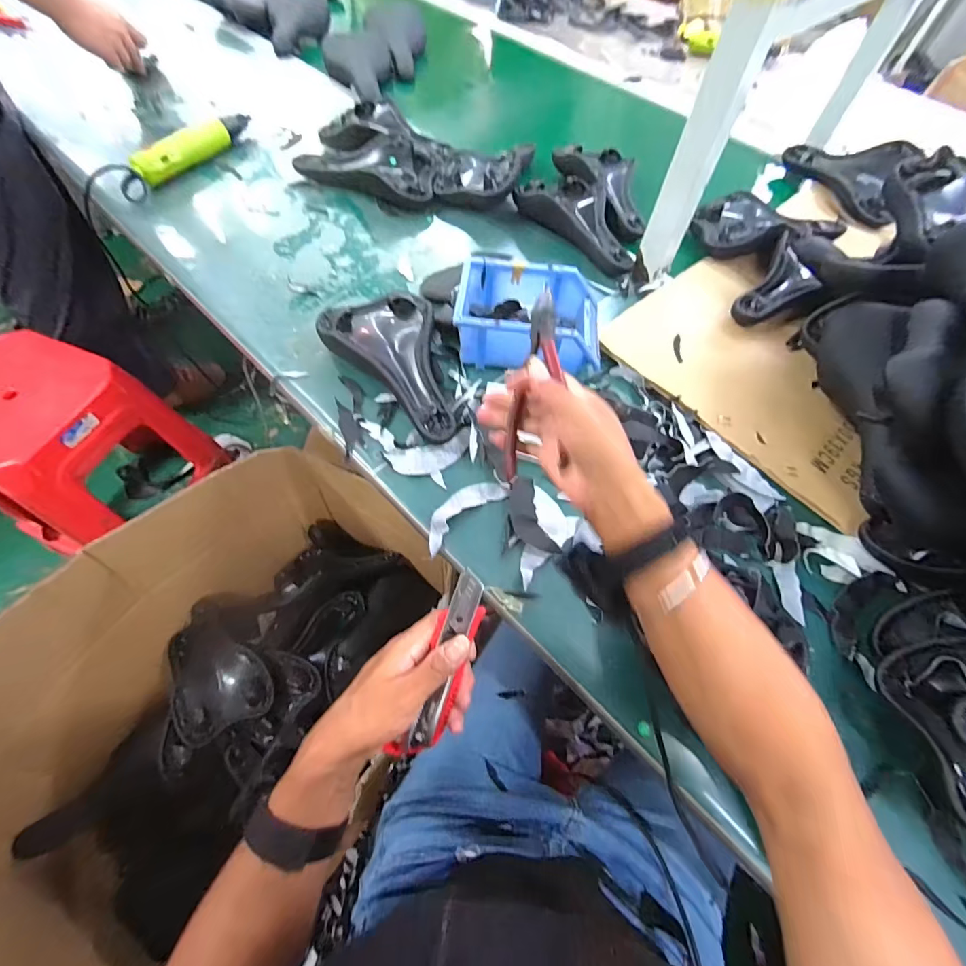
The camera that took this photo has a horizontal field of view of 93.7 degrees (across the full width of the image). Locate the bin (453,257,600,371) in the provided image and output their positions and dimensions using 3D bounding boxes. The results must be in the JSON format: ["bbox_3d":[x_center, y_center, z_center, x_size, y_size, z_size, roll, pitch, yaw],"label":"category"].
[{"bbox_3d":[0.060,-0.209,0.579,0.175,0.074,0.122,7,61,0],"label":"bin"}]

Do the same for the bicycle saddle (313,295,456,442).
[{"bbox_3d":[-0.105,-0.138,0.549,0.136,0.050,0.233,-20,65,-14],"label":"bicycle saddle"}]

